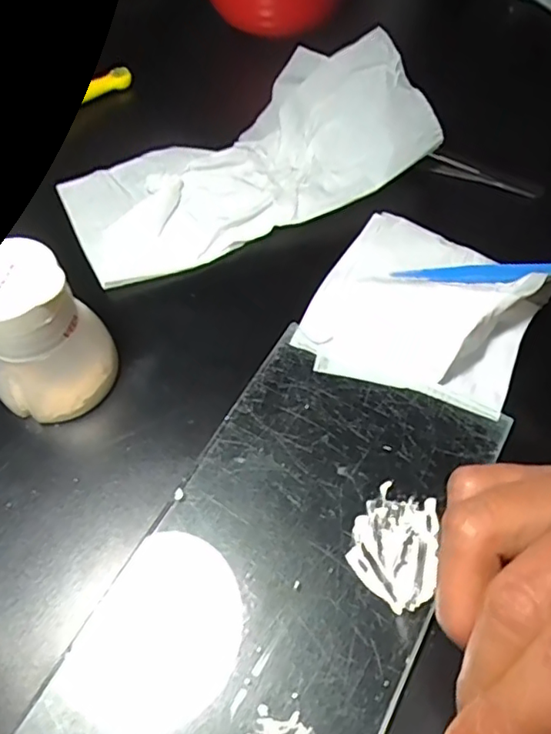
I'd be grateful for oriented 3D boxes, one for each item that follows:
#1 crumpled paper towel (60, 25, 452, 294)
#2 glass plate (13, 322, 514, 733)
[{"bbox_3d":[-0.017,-0.112,0.299,0.182,0.038,0.096,-23,61,-12],"label":"crumpled paper towel"},{"bbox_3d":[0.001,0.078,0.207,0.100,0.005,0.191,26,63,16],"label":"glass plate"}]

